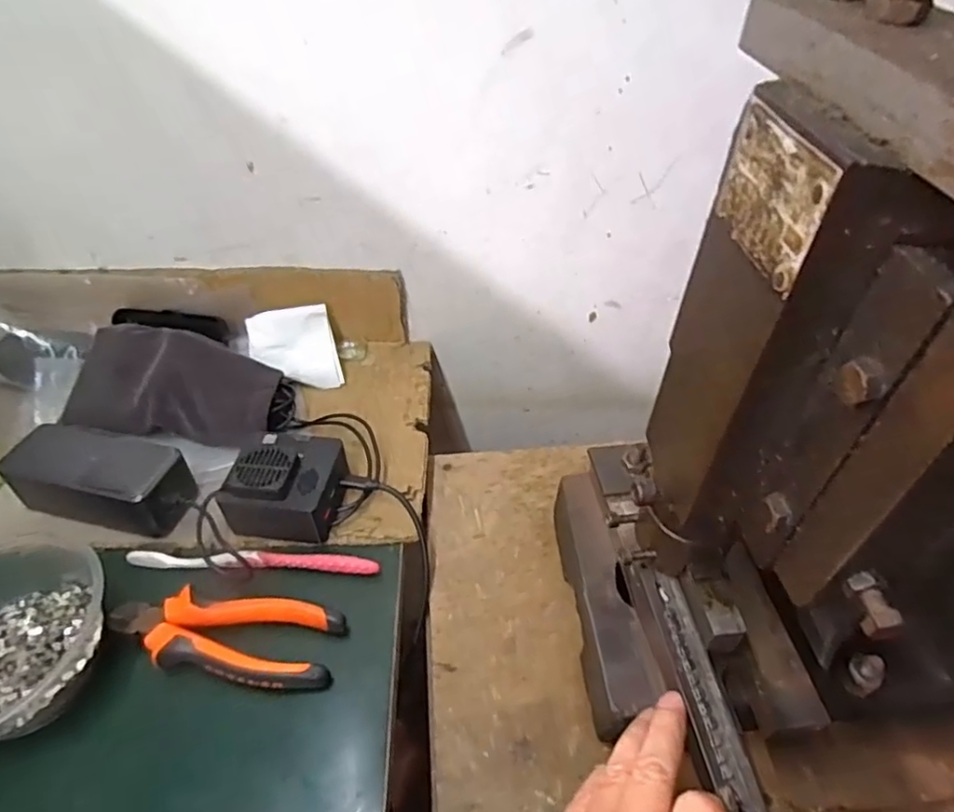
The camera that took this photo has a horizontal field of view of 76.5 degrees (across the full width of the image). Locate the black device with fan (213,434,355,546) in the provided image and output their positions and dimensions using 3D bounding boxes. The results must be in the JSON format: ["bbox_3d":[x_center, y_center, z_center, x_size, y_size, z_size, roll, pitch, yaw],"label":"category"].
[{"bbox_3d":[-0.150,0.059,0.467,0.086,0.053,0.078,6,46,5],"label":"black device with fan"}]

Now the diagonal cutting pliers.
[{"bbox_3d":[-0.170,0.152,0.406,0.154,0.020,0.054,8,46,7],"label":"diagonal cutting pliers"}]

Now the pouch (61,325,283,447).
[{"bbox_3d":[-0.265,-0.015,0.530,0.186,0.070,0.081,9,46,8],"label":"pouch"}]

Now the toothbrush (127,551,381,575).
[{"bbox_3d":[-0.165,0.112,0.445,0.183,0.010,0.016,2,46,1],"label":"toothbrush"}]

